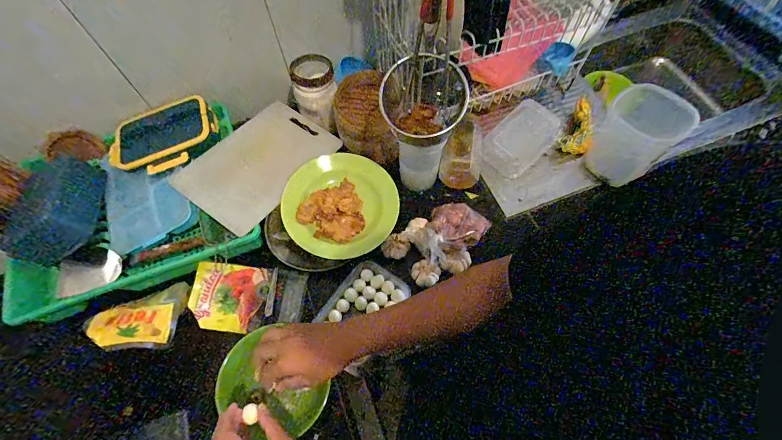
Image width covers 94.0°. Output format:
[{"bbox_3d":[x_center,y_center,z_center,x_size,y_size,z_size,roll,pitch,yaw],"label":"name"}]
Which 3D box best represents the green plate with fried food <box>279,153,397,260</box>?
[{"bbox_3d":[-0.096,-0.028,0.703,0.215,0.024,0.197,3,75,-10],"label":"green plate with fried food"}]

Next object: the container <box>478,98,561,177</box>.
[{"bbox_3d":[0.291,-0.181,0.813,0.106,0.047,0.206,41,71,18],"label":"container"}]

